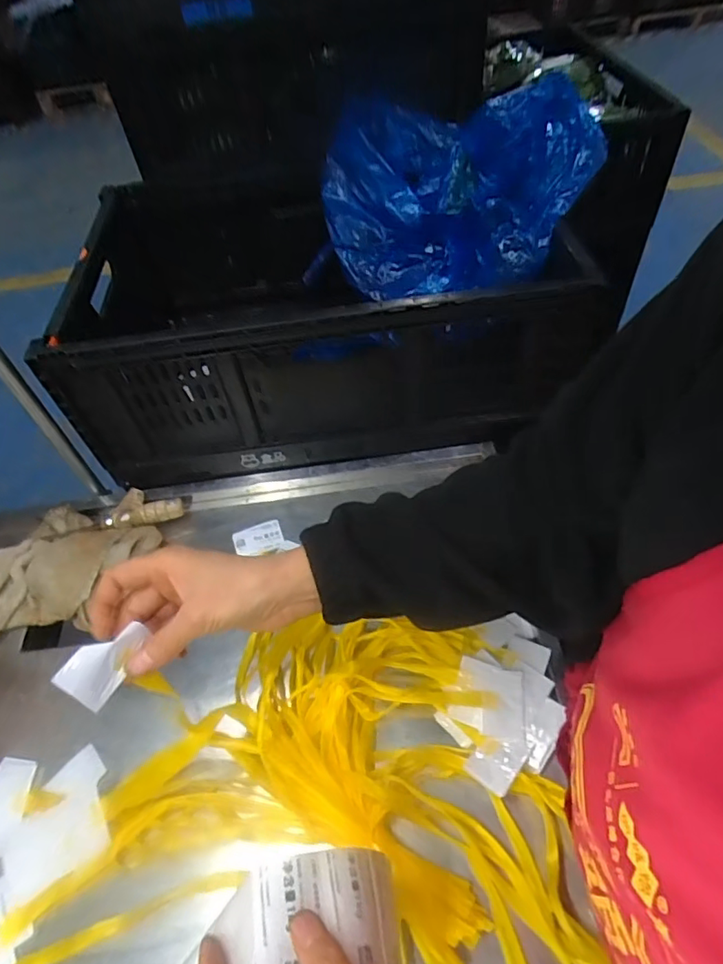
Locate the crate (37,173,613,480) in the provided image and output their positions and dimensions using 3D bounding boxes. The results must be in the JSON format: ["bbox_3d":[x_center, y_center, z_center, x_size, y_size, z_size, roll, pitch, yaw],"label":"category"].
[{"bbox_3d":[-0.065,-0.235,0.740,0.592,0.239,0.378,-9,52,-1],"label":"crate"}]

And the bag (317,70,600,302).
[{"bbox_3d":[0.113,-0.362,0.666,0.326,0.174,0.228,4,53,10],"label":"bag"}]

